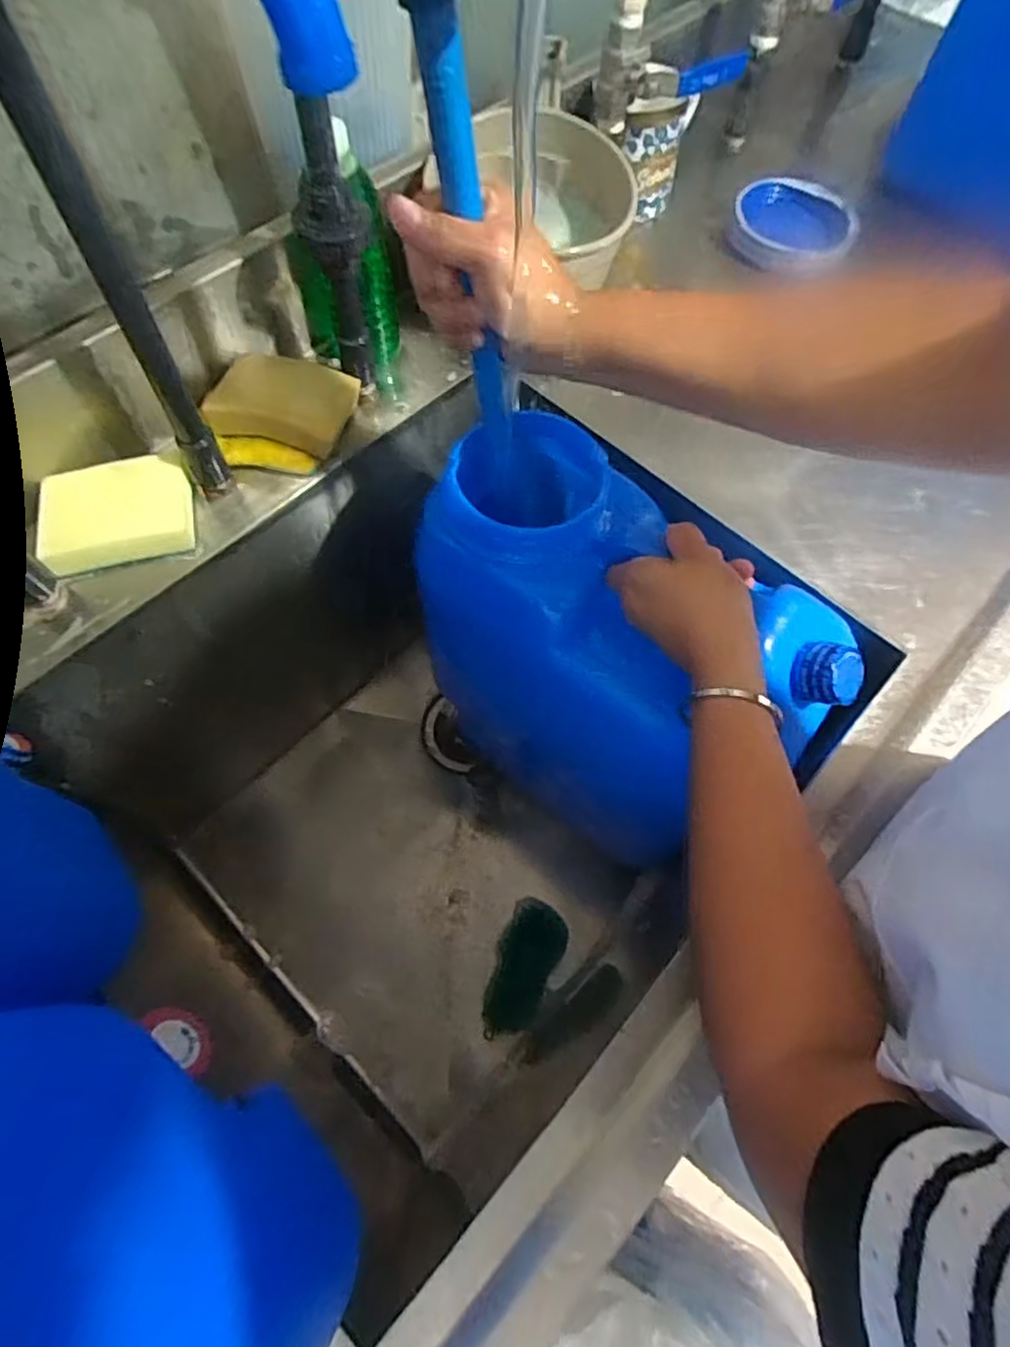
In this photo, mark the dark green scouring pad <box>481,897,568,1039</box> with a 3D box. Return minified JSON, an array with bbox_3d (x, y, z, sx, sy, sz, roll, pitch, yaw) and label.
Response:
[{"bbox_3d":[0.019,0.313,0.696,0.065,0.033,0.137,25,66,11],"label":"dark green scouring pad"}]

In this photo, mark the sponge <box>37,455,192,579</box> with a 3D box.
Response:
[{"bbox_3d":[-0.284,-0.120,0.488,0.105,0.037,0.082,-17,65,-9],"label":"sponge"}]

